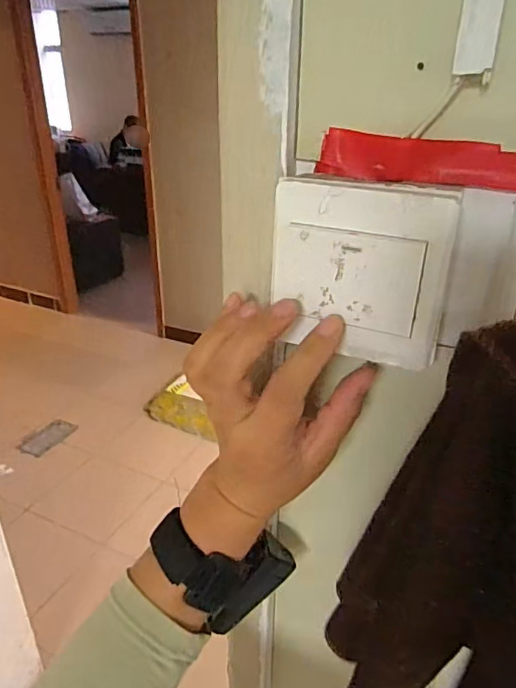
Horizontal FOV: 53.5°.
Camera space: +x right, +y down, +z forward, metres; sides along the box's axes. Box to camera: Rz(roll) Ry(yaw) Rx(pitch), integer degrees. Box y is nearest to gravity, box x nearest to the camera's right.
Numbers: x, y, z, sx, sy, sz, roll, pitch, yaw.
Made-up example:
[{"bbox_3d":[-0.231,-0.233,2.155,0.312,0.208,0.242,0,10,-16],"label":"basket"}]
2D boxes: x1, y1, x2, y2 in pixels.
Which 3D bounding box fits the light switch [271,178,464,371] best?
[{"bbox_3d":[0.047,-0.034,0.250,0.084,0.083,0.011,11,28,19],"label":"light switch"}]

